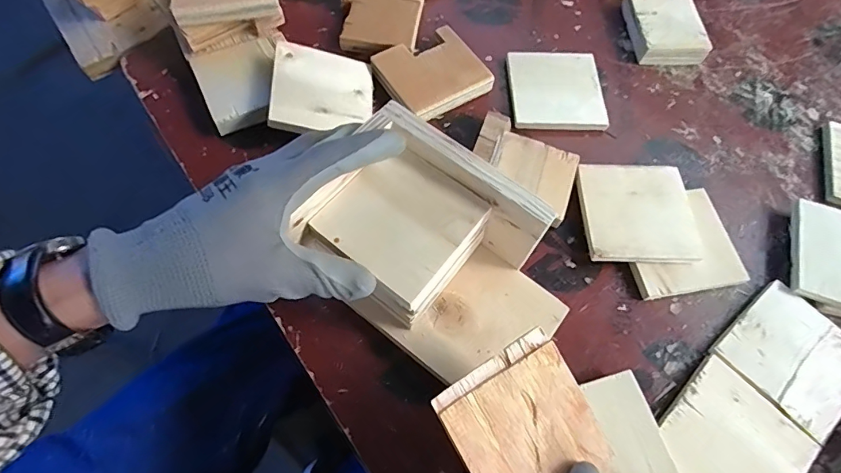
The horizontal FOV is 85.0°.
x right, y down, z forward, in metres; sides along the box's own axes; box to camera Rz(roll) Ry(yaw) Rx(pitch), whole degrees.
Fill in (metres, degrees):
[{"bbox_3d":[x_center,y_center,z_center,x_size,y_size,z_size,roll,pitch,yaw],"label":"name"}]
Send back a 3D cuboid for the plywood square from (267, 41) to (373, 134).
[{"bbox_3d":[-0.088,-0.132,0.418,0.090,0.007,0.095,9,65,-23],"label":"plywood square"}]

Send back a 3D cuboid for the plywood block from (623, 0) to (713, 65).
[{"bbox_3d":[0.261,-0.225,0.491,0.070,0.024,0.087,1,67,-1],"label":"plywood block"}]

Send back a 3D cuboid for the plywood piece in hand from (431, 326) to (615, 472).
[{"bbox_3d":[0.062,0.111,0.264,0.085,0.004,0.087,-26,83,-25],"label":"plywood piece in hand"}]

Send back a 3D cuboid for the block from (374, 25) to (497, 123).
[{"bbox_3d":[0.010,-0.159,0.445,0.090,0.016,0.084,-31,71,-14],"label":"block"}]

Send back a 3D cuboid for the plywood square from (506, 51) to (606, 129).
[{"bbox_3d":[0.133,-0.145,0.458,0.088,0.013,0.093,-1,67,-2],"label":"plywood square"}]

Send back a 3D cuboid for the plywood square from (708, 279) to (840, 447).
[{"bbox_3d":[0.288,0.094,0.356,0.087,0.013,0.092,-39,74,-17],"label":"plywood square"}]

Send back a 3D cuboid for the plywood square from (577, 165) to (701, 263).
[{"bbox_3d":[0.182,-0.021,0.387,0.089,0.004,0.089,0,66,0],"label":"plywood square"}]

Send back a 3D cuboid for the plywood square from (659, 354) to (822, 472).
[{"bbox_3d":[0.222,0.148,0.323,0.090,0.004,0.089,-42,74,-17],"label":"plywood square"}]

